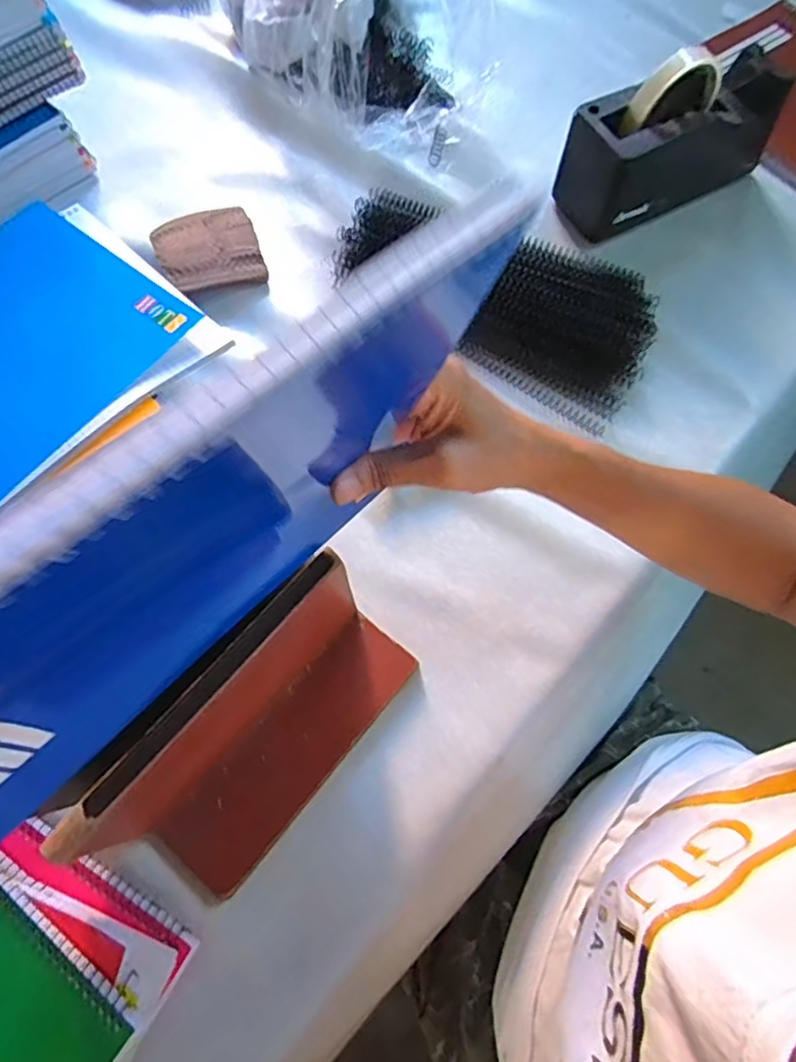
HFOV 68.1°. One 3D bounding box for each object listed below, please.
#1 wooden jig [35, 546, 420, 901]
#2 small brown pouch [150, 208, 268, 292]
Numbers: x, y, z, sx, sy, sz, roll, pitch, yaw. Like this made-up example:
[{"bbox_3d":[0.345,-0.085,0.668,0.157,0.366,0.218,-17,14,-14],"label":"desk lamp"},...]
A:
[{"bbox_3d":[-0.081,0.127,0.359,0.080,0.147,0.203,39,74,12],"label":"wooden jig"},{"bbox_3d":[-0.177,-0.262,0.555,0.090,0.030,0.080,-18,71,-8],"label":"small brown pouch"}]

